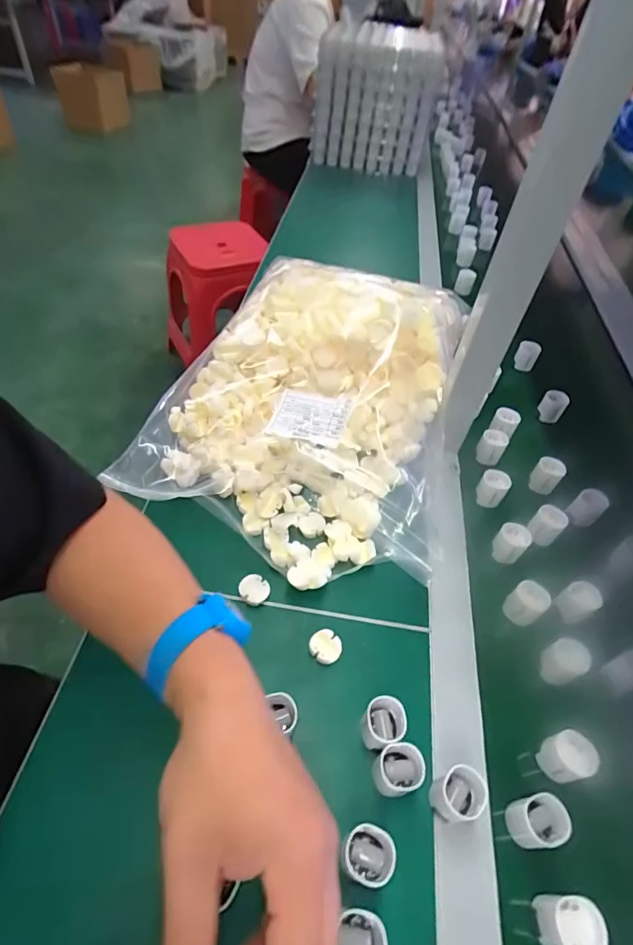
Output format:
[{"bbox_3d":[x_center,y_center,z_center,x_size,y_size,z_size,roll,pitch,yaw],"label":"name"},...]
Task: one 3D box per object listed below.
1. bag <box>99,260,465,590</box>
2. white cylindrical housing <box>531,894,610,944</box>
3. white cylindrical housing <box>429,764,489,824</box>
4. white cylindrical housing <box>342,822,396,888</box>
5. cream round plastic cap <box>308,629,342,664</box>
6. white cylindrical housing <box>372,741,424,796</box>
[{"bbox_3d":[0.007,-0.082,0.520,0.287,0.124,0.383,17,50,12],"label":"bag"},{"bbox_3d":[0.159,0.285,0.290,0.029,0.032,0.028,2,49,-2],"label":"white cylindrical housing"},{"bbox_3d":[0.099,0.227,0.324,0.034,0.033,0.029,-3,49,-6],"label":"white cylindrical housing"},{"bbox_3d":[0.033,0.251,0.302,0.032,0.037,0.030,2,49,-2],"label":"white cylindrical housing"},{"bbox_3d":[0.008,0.150,0.396,0.027,0.009,0.025,2,49,-2],"label":"cream round plastic cap"},{"bbox_3d":[0.059,0.215,0.332,0.030,0.039,0.027,-10,50,-12],"label":"white cylindrical housing"}]

